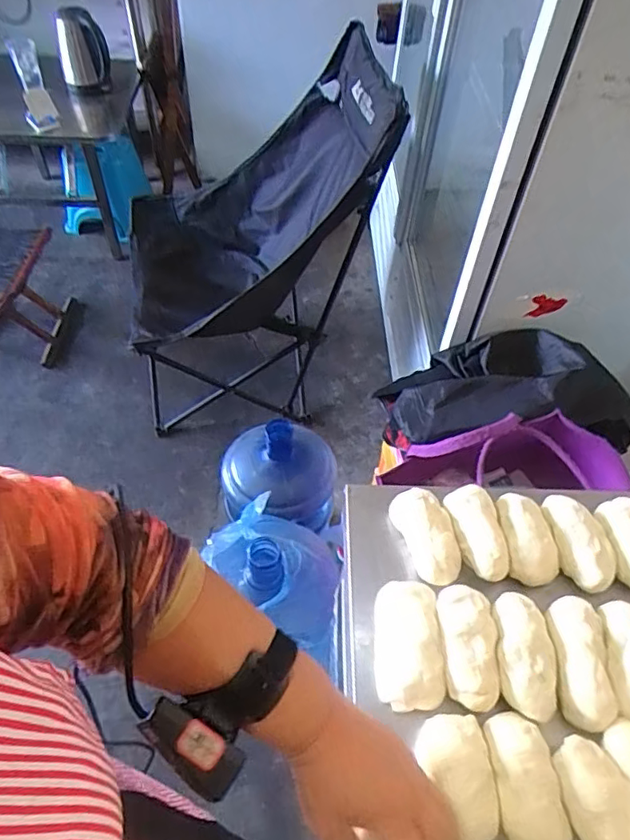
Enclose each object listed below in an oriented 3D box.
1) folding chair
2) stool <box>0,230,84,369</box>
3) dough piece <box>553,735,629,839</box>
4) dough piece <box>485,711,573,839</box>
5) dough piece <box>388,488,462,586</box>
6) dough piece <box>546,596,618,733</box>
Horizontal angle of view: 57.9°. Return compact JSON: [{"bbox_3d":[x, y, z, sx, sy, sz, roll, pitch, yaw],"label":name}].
[{"bbox_3d":[-0.172,-0.424,1.463,0.596,0.820,0.606,-6,53,-8],"label":"folding chair"},{"bbox_3d":[-0.911,-0.355,1.697,0.295,0.368,0.295,7,52,2],"label":"stool"},{"bbox_3d":[0.217,0.286,0.418,0.054,0.029,0.092,-9,53,-11],"label":"dough piece"},{"bbox_3d":[0.157,0.271,0.425,0.046,0.027,0.093,-7,53,-9],"label":"dough piece"},{"bbox_3d":[0.112,0.117,0.560,0.046,0.048,0.099,-15,54,-15],"label":"dough piece"},{"bbox_3d":[0.223,0.202,0.483,0.042,0.027,0.104,5,52,1],"label":"dough piece"}]

